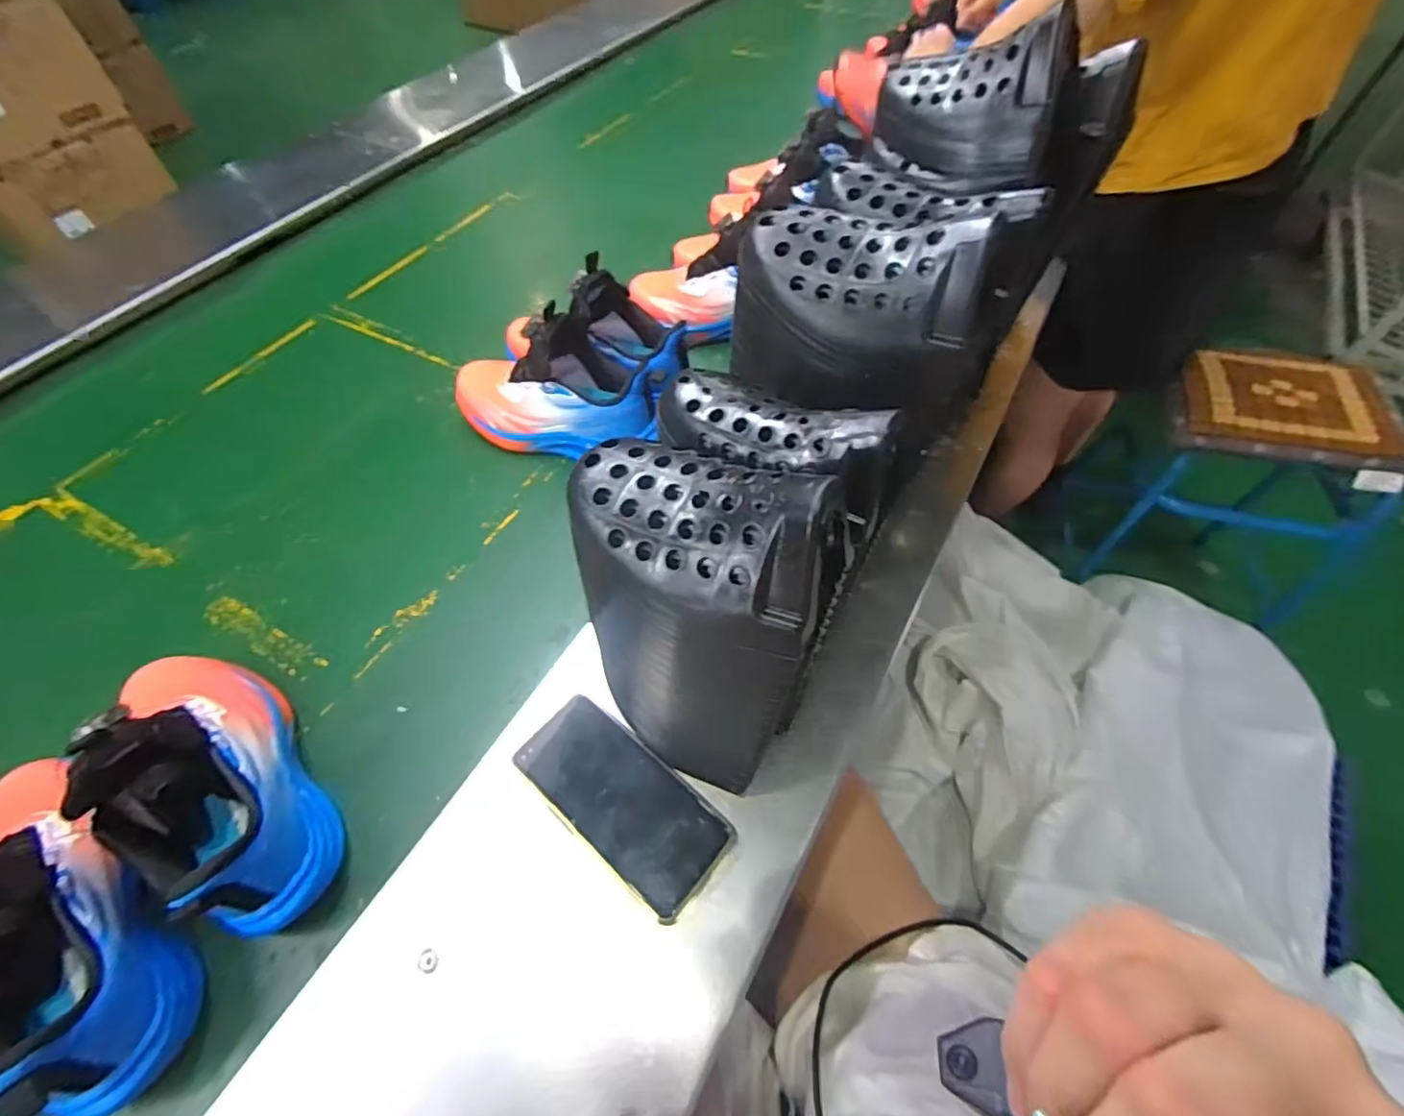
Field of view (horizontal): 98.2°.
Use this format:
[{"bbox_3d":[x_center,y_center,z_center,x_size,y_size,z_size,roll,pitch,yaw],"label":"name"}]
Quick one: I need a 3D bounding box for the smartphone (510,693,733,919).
[{"bbox_3d":[-0.055,0.166,0.424,0.150,0.011,0.073,37,65,23],"label":"smartphone"}]

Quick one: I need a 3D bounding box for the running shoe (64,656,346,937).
[{"bbox_3d":[-0.342,0.142,0.407,0.091,0.135,0.226,-37,62,-20],"label":"running shoe"}]

